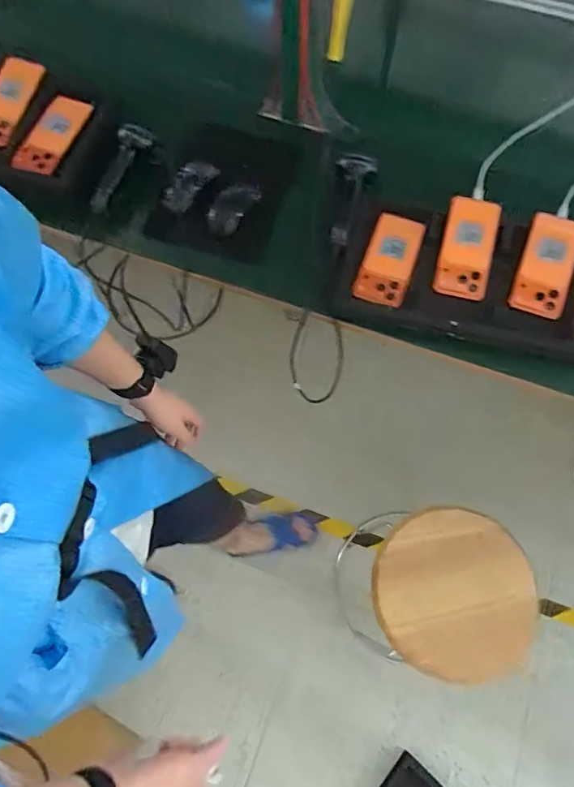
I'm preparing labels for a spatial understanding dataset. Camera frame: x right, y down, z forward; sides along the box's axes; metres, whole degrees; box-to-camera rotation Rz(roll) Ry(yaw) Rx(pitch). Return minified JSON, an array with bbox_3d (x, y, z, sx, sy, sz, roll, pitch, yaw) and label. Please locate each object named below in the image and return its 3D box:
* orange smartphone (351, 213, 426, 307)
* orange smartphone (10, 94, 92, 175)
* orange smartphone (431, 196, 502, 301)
[{"bbox_3d":[0.162,-0.210,0.776,0.078,0.011,0.160,20,72,7],"label":"orange smartphone"},{"bbox_3d":[-0.398,-0.437,0.838,0.078,0.009,0.155,27,79,2],"label":"orange smartphone"},{"bbox_3d":[0.284,-0.231,0.781,0.081,0.012,0.162,13,82,14],"label":"orange smartphone"}]

